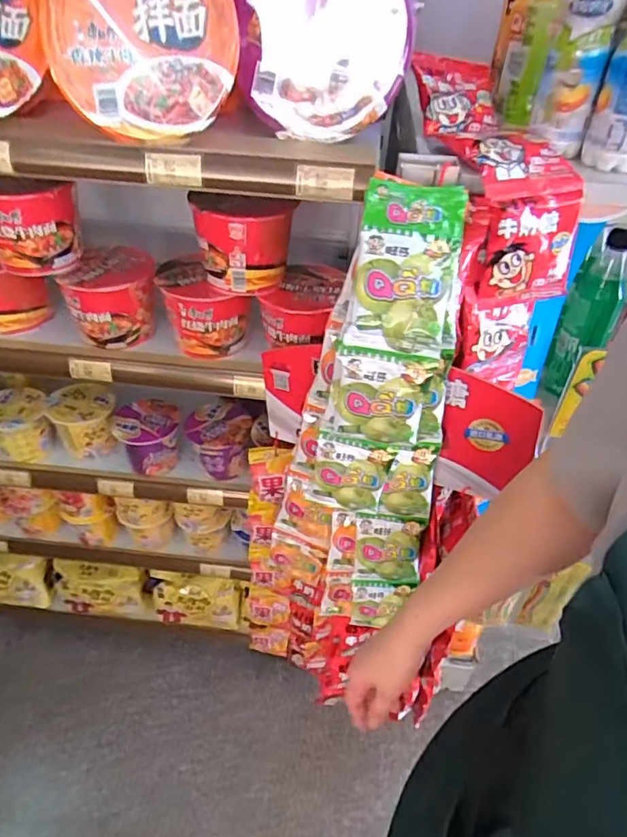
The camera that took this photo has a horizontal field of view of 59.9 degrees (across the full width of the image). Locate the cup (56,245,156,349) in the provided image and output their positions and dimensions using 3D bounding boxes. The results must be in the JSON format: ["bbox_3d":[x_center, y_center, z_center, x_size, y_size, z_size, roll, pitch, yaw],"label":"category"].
[{"bbox_3d":[-0.292,-0.172,0.782,0.129,0.097,0.116,-8,44,-12],"label":"cup"}]

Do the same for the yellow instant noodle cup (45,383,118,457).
[{"bbox_3d":[-0.397,0.004,0.947,0.108,0.086,0.119,-13,45,-17],"label":"yellow instant noodle cup"}]

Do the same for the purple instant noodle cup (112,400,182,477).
[{"bbox_3d":[-0.278,0.034,0.922,0.101,0.091,0.105,2,42,-2],"label":"purple instant noodle cup"}]

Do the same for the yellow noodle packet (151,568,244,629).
[{"bbox_3d":[-0.266,0.413,1.238,0.200,0.148,0.045,4,42,1],"label":"yellow noodle packet"}]

